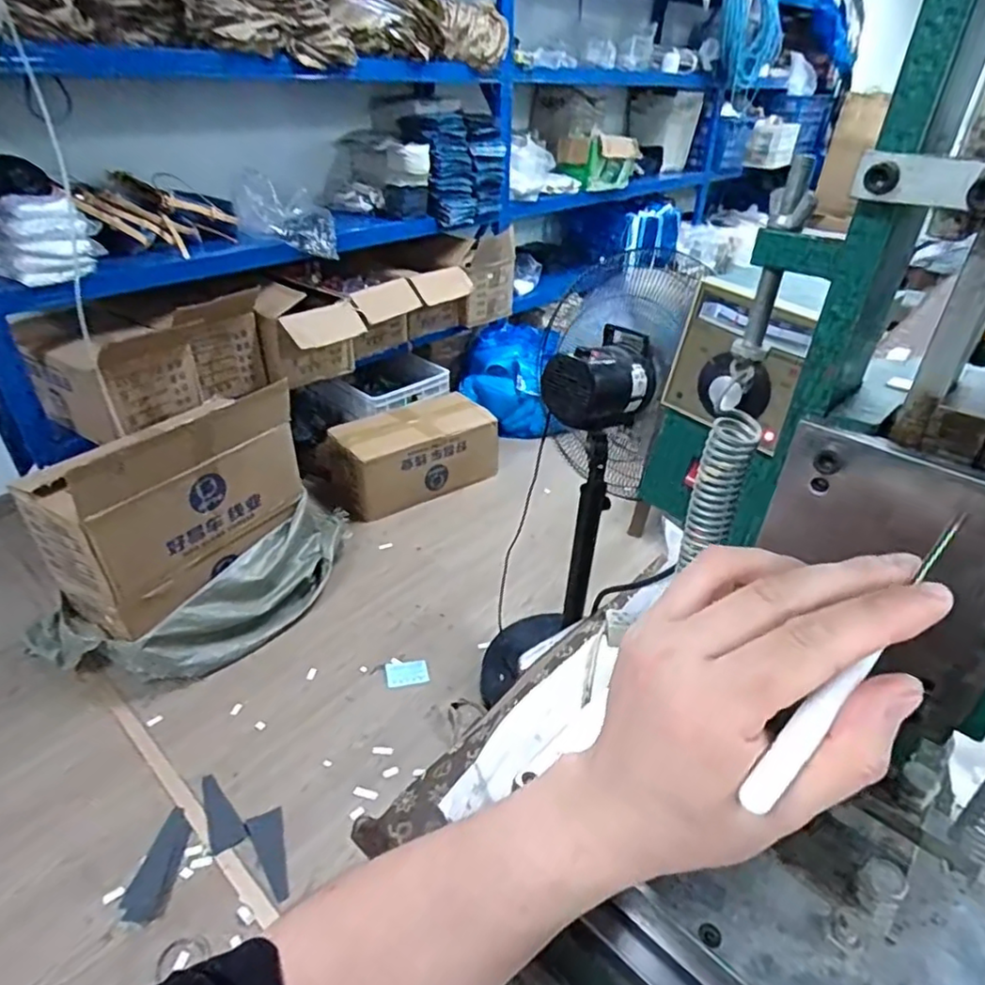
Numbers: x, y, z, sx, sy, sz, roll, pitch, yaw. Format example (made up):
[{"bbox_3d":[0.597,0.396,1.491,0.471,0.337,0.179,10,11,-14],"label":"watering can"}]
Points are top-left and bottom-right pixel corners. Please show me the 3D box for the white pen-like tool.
[{"bbox_3d":[0.129,0.058,0.218,0.125,0.005,0.011,-51,50,-5],"label":"white pen-like tool"}]

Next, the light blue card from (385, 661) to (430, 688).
[{"bbox_3d":[-0.220,0.465,1.591,0.104,0.009,0.075,-3,39,-14],"label":"light blue card"}]

